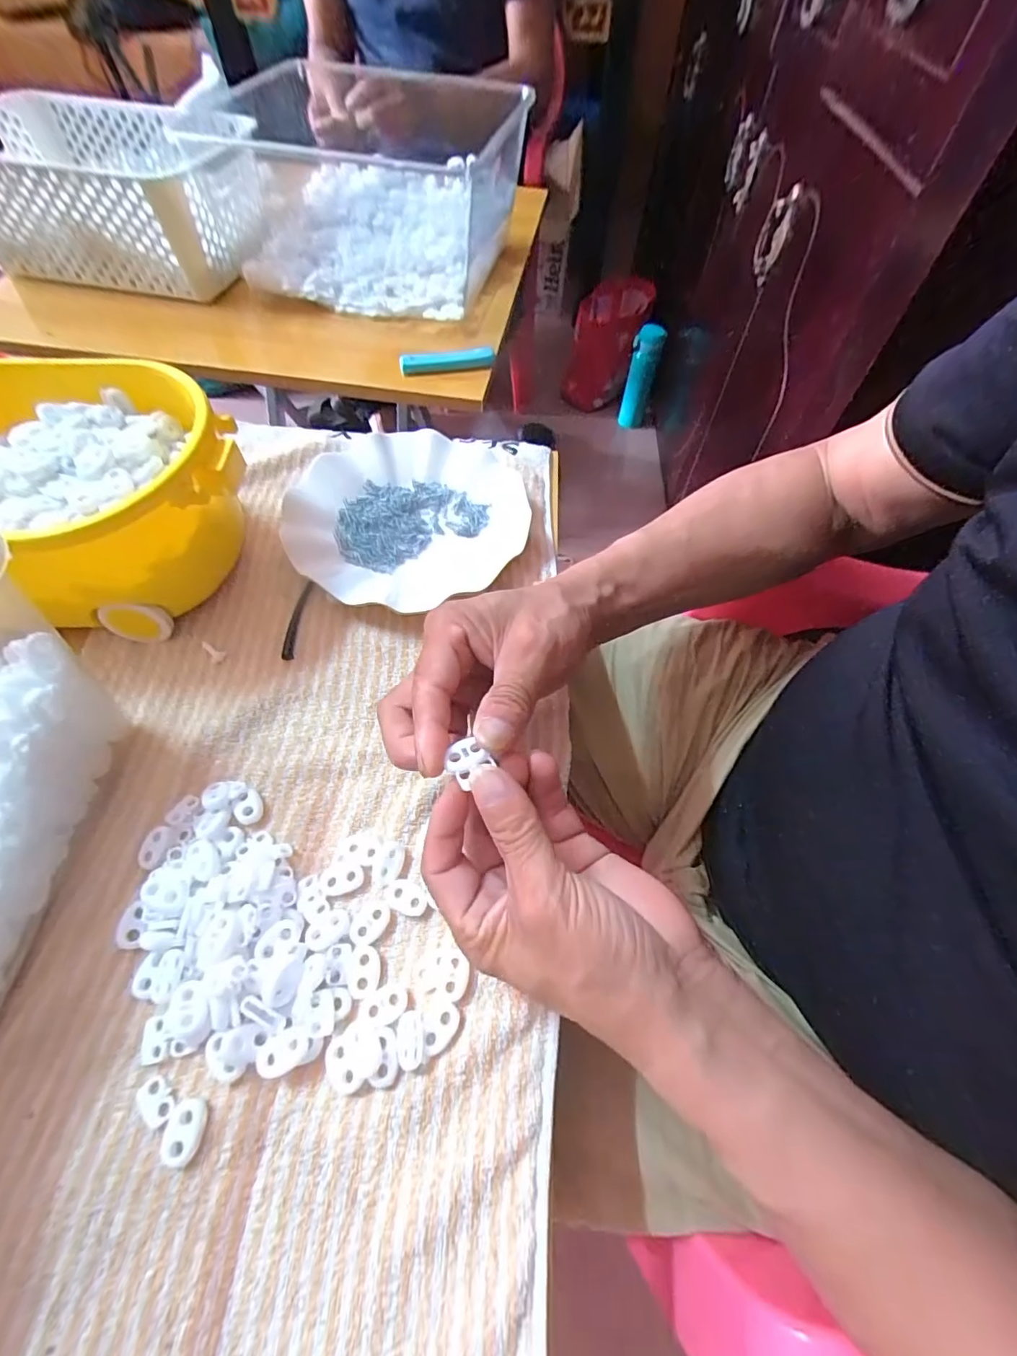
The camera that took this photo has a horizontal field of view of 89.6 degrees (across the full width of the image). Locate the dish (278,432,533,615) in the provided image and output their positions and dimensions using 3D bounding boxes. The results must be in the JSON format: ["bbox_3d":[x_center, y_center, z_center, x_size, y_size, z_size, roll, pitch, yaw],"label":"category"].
[{"bbox_3d":[-0.080,-0.133,0.408,0.179,0.027,0.168,-19,61,-13],"label":"dish"}]

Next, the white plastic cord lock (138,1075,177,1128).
[{"bbox_3d":[-0.157,0.188,0.227,0.020,0.004,0.013,41,65,20],"label":"white plastic cord lock"}]

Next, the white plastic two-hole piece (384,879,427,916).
[{"bbox_3d":[-0.055,0.116,0.271,0.024,0.004,0.015,19,60,9],"label":"white plastic two-hole piece"}]

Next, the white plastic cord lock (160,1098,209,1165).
[{"bbox_3d":[-0.141,0.196,0.222,0.015,0.006,0.022,3,59,0],"label":"white plastic cord lock"}]

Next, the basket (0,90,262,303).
[{"bbox_3d":[-0.441,-0.543,0.591,0.300,0.130,0.221,8,59,4],"label":"basket"}]

